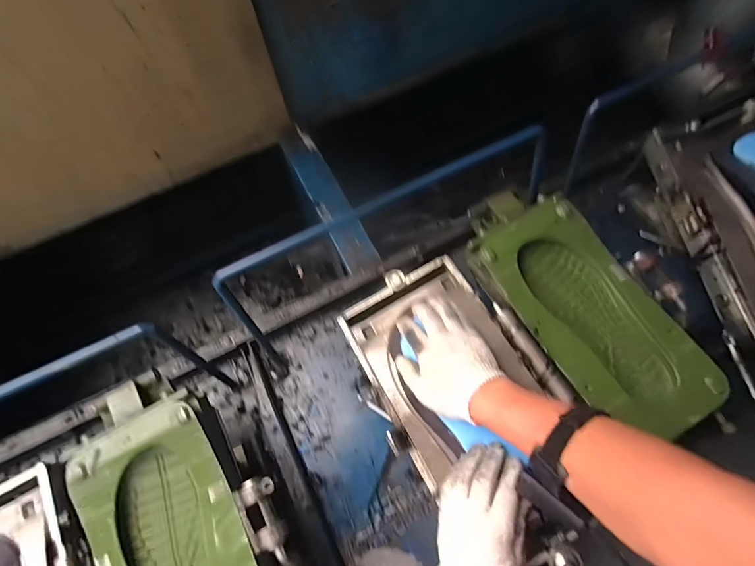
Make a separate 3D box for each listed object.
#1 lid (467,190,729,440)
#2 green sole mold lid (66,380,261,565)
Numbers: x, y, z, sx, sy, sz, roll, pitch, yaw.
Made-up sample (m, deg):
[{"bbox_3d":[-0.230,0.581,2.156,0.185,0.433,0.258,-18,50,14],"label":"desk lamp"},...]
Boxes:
[{"bbox_3d":[0.275,0.026,0.546,0.172,0.054,0.374,-29,68,-13],"label":"lid"},{"bbox_3d":[-0.245,0.306,0.469,0.174,0.064,0.379,-28,68,-12],"label":"green sole mold lid"}]

